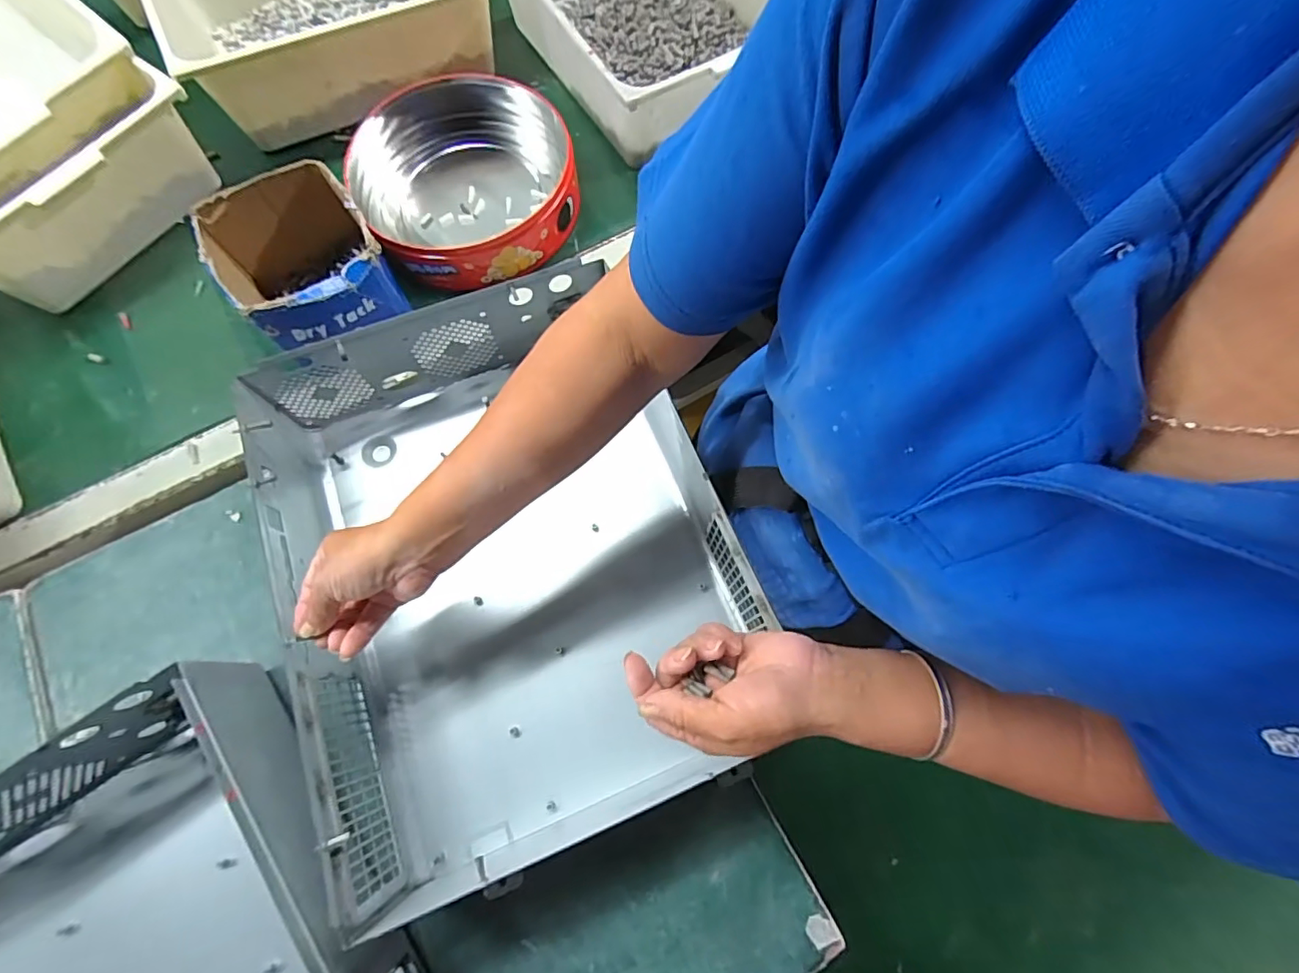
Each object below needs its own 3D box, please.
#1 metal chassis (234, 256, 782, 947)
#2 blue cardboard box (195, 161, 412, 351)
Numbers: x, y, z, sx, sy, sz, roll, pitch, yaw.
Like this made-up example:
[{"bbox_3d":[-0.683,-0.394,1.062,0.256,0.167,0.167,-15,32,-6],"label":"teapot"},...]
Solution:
[{"bbox_3d":[-0.113,0.057,0.462,0.326,0.113,0.431,-23,73,-7],"label":"metal chassis"},{"bbox_3d":[-0.334,-0.208,0.550,0.147,0.110,0.149,-36,75,-10],"label":"blue cardboard box"}]

